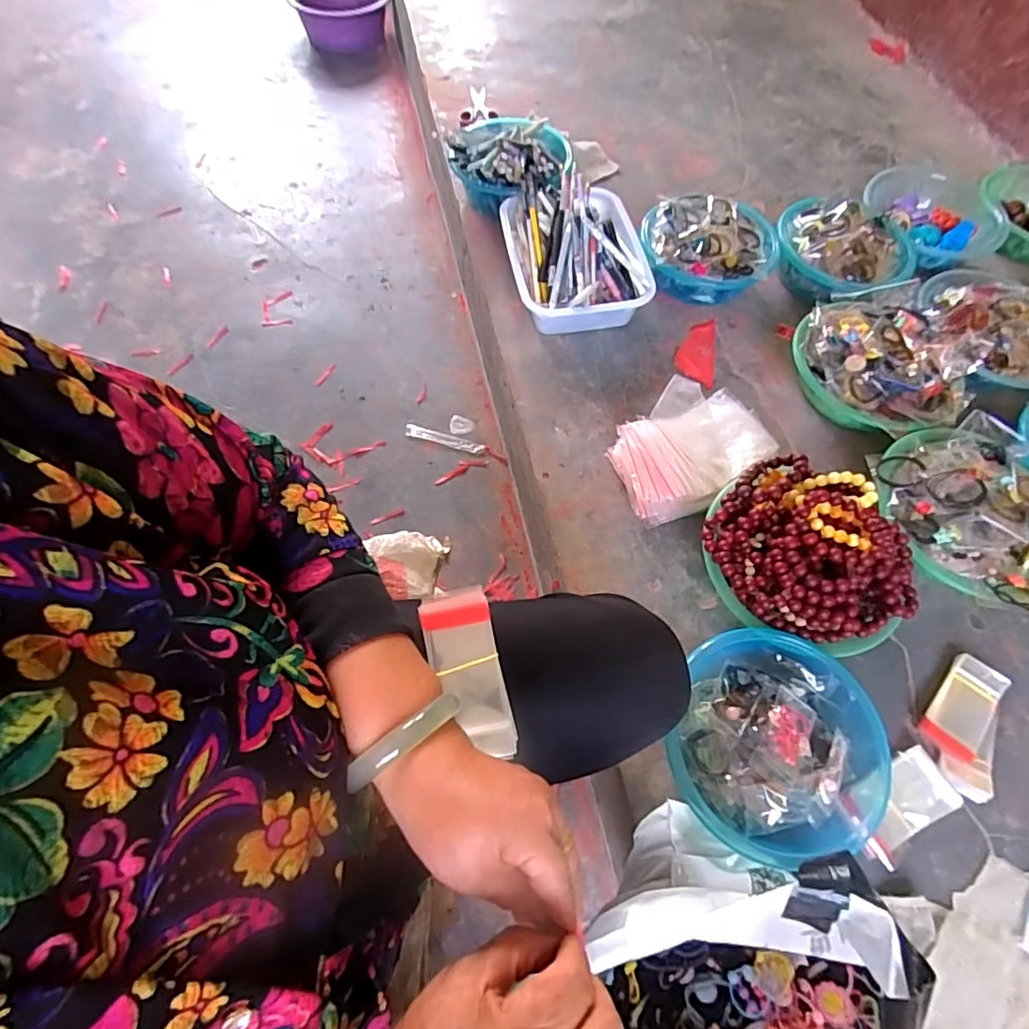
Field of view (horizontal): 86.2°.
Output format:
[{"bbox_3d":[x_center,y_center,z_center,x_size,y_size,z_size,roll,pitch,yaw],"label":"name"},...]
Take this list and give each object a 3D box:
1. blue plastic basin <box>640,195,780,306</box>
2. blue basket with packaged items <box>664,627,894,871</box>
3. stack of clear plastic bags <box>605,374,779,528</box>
[{"bbox_3d":[0.317,-0.430,0.910,0.207,0.104,0.184,0,64,-2],"label":"blue plastic basin"},{"bbox_3d":[0.280,0.243,0.597,0.220,0.077,0.216,1,64,-2],"label":"blue basket with packaged items"},{"bbox_3d":[0.233,-0.094,0.766,0.231,0.069,0.163,-35,71,-17],"label":"stack of clear plastic bags"}]

